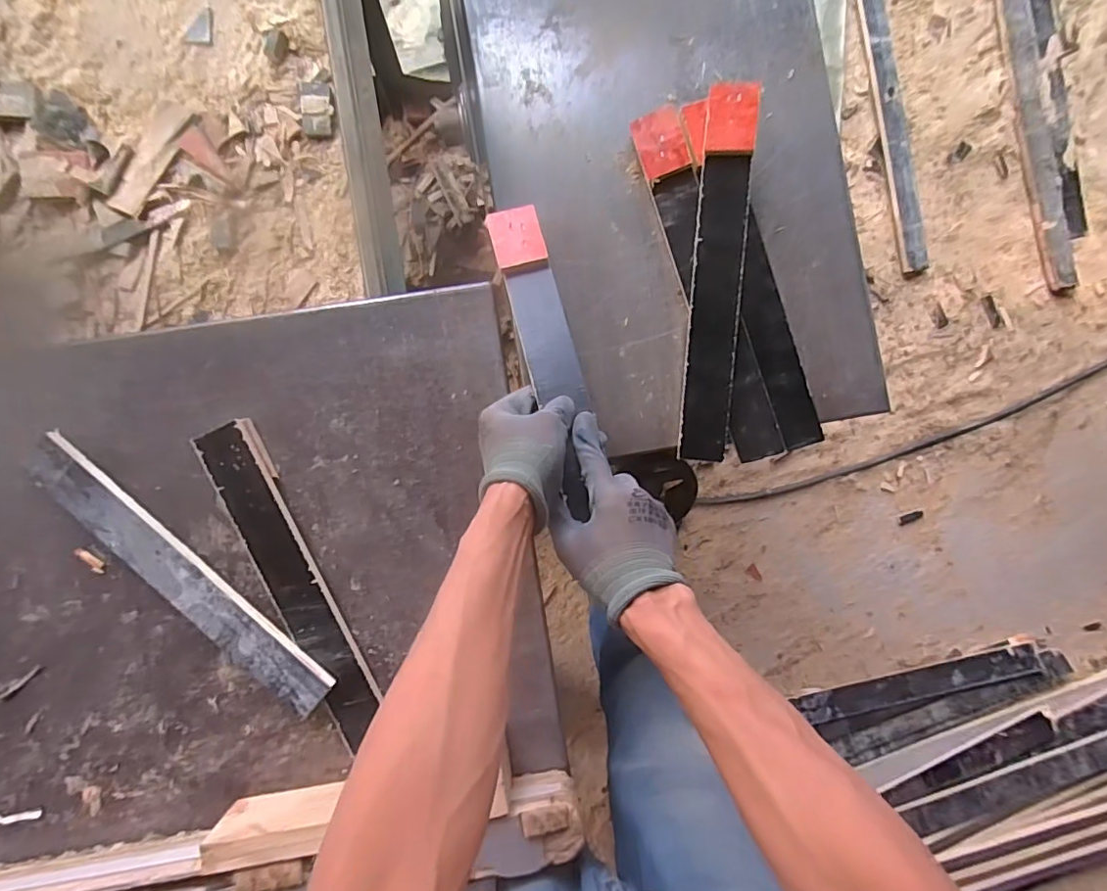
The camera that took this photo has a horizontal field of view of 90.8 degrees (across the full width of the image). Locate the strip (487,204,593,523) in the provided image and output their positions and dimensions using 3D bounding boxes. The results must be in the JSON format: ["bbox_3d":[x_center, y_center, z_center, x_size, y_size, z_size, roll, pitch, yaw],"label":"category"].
[{"bbox_3d":[-0.005,-0.092,0.520,0.052,0.015,0.311,-14,76,-3],"label":"strip"}]

